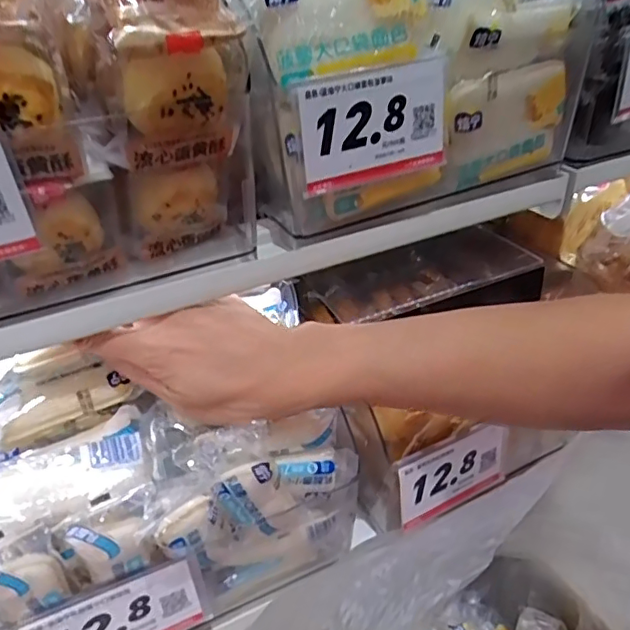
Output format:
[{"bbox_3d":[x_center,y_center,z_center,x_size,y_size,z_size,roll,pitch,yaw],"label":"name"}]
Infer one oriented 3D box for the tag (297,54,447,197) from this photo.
[{"bbox_3d":[0.037,-0.110,0.328,0.096,0.065,0.009,-15,38,-18],"label":"tag"}]

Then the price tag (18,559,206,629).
[{"bbox_3d":[-0.119,0.189,0.343,0.095,0.065,0.004,-16,29,-20],"label":"price tag"}]

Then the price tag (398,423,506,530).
[{"bbox_3d":[0.106,0.120,0.425,0.094,0.065,0.004,-20,28,-20],"label":"price tag"}]

